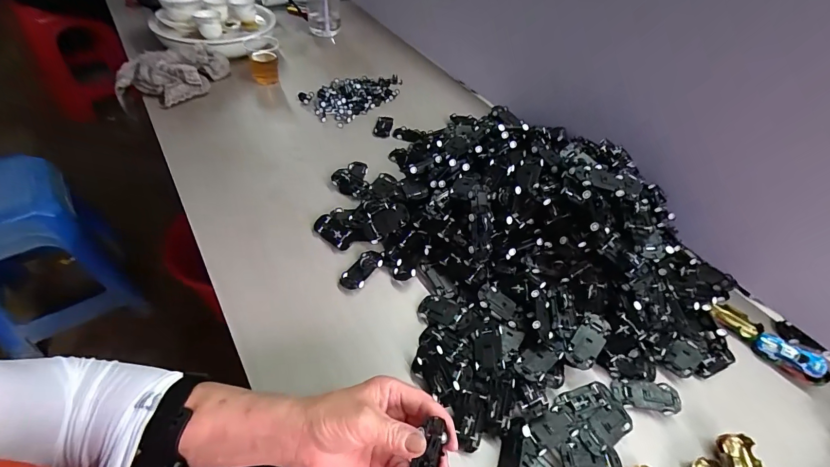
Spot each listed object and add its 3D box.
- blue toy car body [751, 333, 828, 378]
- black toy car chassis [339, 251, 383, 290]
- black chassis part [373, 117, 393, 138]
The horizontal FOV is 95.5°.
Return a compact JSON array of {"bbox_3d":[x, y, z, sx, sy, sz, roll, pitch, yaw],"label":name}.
[{"bbox_3d":[0.441,0.144,0.445,0.063,0.023,0.028,24,51,33],"label":"blue toy car body"},{"bbox_3d":[-0.067,0.046,0.484,0.030,0.013,0.063,31,53,20],"label":"black toy car chassis"},{"bbox_3d":[-0.059,-0.201,0.713,0.033,0.012,0.060,10,48,3],"label":"black chassis part"}]

